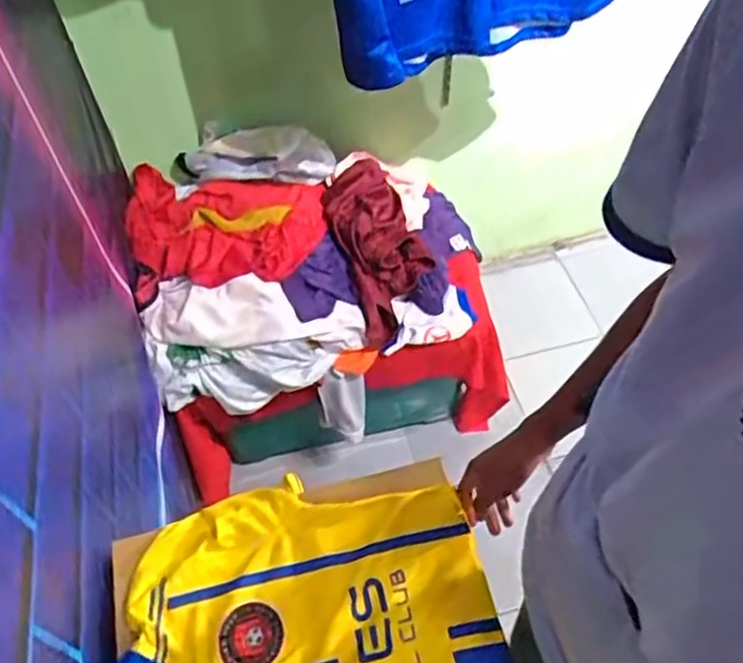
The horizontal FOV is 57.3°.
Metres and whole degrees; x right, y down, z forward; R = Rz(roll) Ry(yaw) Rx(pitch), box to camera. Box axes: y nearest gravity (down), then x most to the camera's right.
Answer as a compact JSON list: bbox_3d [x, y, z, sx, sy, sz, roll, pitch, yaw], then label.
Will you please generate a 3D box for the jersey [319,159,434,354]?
[{"bbox_3d":[0.020,-0.168,1.329,0.187,0.158,0.328,-19,55,-13],"label":"jersey"}]

